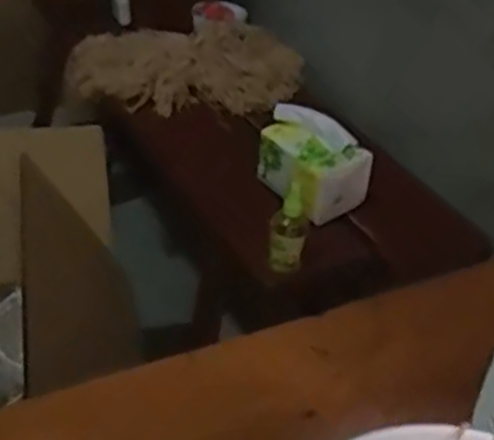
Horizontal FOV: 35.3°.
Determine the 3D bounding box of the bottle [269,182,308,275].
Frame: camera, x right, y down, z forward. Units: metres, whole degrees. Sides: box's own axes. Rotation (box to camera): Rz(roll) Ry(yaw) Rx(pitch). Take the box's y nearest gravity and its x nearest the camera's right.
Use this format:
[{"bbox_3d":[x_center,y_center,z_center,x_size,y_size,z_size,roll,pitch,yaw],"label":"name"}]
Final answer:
[{"bbox_3d":[0.051,0.012,0.936,0.042,0.114,0.035,9,37,2],"label":"bottle"}]

